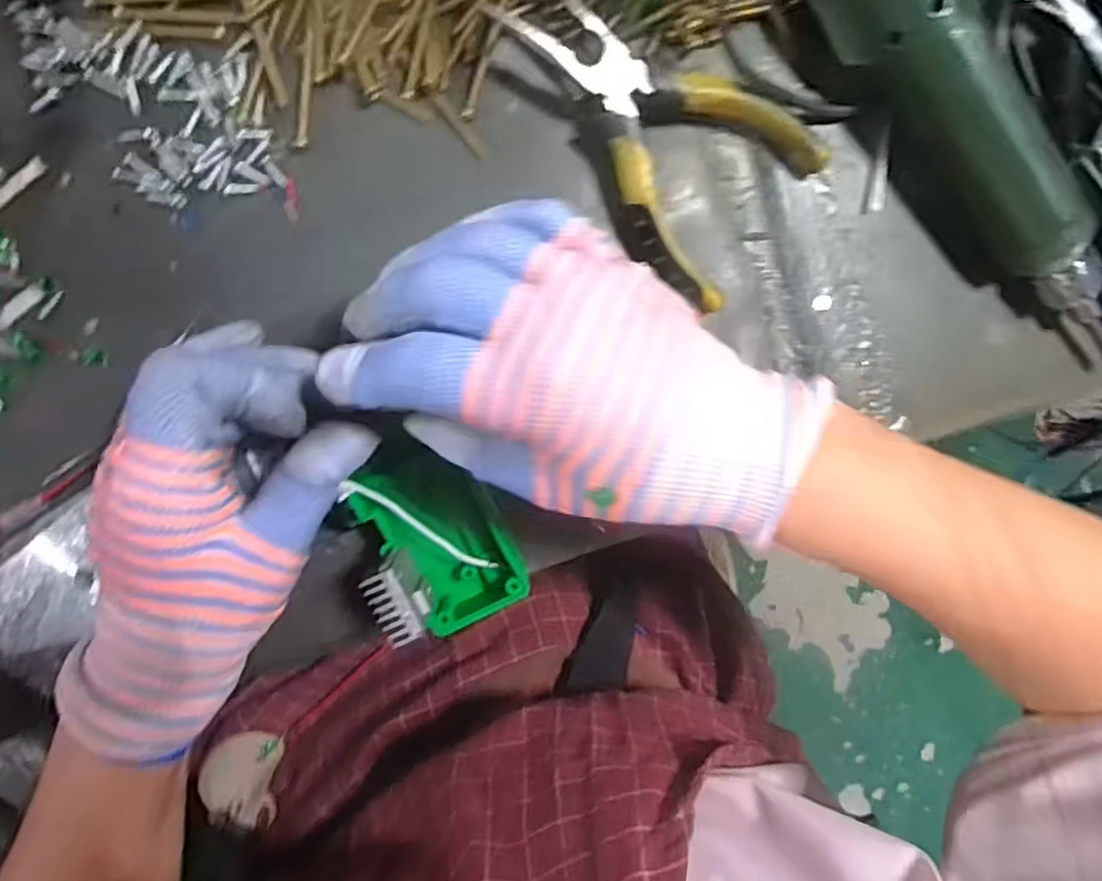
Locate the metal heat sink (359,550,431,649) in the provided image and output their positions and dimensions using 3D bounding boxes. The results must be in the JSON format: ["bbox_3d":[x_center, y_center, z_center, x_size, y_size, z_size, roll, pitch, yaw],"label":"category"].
[{"bbox_3d":[-0.063,0.063,0.282,0.018,0.037,0.030,-26,99,-4],"label":"metal heat sink"}]

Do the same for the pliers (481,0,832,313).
[{"bbox_3d":[0.042,-0.133,0.288,0.139,0.024,0.086,38,91,-10],"label":"pliers"}]

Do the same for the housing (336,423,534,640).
[{"bbox_3d":[-0.049,0.037,0.298,0.048,0.028,0.086,-32,99,-3],"label":"housing"}]

